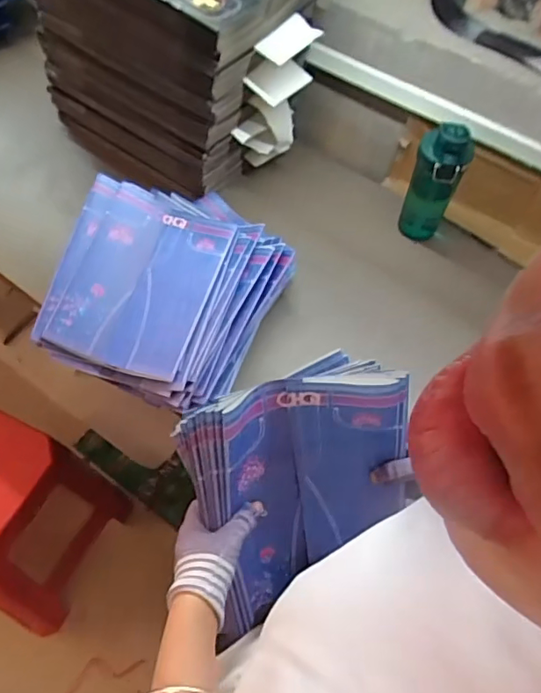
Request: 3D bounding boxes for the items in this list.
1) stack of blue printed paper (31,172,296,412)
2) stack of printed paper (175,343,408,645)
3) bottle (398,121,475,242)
[{"bbox_3d":[-0.145,-0.105,0.822,0.310,0.111,0.370,19,60,9],"label":"stack of blue printed paper"},{"bbox_3d":[0.035,0.147,0.570,0.227,0.234,0.084,-13,18,-20],"label":"stack of printed paper"},{"bbox_3d":[0.268,-0.265,0.892,0.075,0.212,0.067,18,60,8],"label":"bottle"}]

